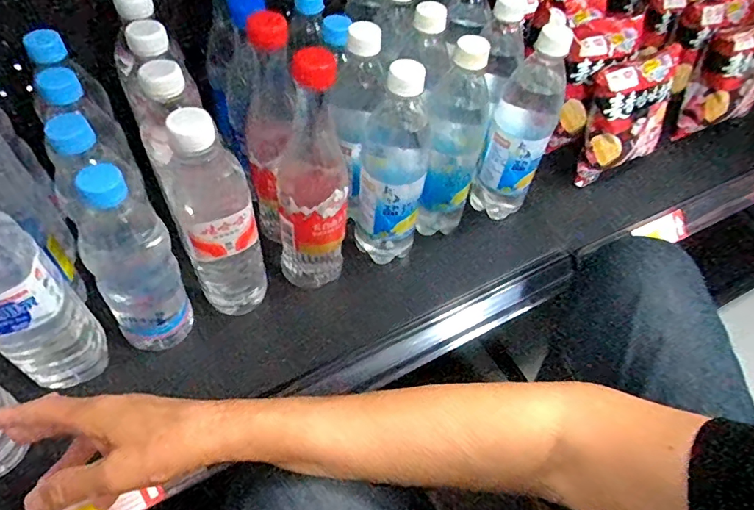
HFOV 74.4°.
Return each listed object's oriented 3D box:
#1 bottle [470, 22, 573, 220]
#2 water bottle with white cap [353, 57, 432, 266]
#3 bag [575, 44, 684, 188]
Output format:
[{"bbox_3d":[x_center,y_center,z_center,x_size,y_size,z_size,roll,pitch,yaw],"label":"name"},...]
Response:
[{"bbox_3d":[0.159,-0.136,0.553,0.064,0.237,0.055,18,53,8],"label":"bottle"},{"bbox_3d":[0.016,-0.083,0.499,0.068,0.226,0.064,10,52,2],"label":"water bottle with white cap"},{"bbox_3d":[0.324,-0.176,0.638,0.116,0.144,0.057,-18,57,-19],"label":"bag"}]

